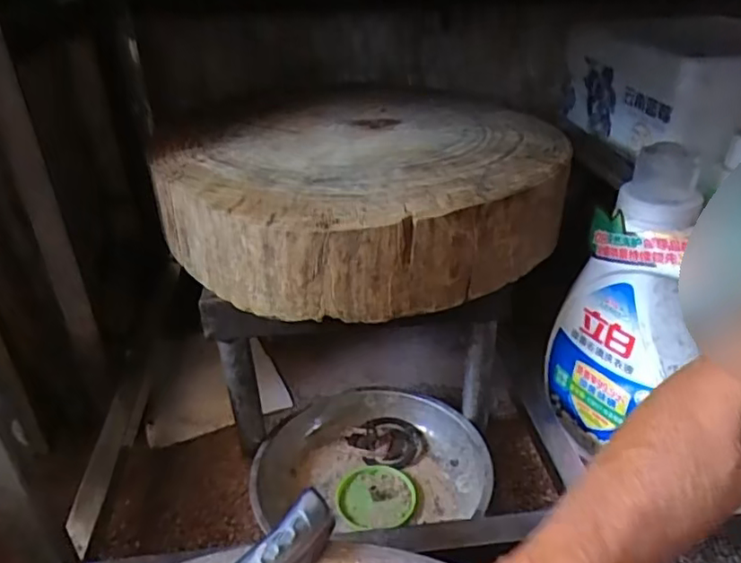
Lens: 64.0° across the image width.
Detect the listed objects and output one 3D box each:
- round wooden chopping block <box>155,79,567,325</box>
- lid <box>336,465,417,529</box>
[{"bbox_3d":[-0.001,-0.084,0.539,0.347,0.083,0.283,-16,34,-22],"label":"round wooden chopping block"},{"bbox_3d":[0.005,0.199,0.548,0.070,0.009,0.065,-2,32,1],"label":"lid"}]

